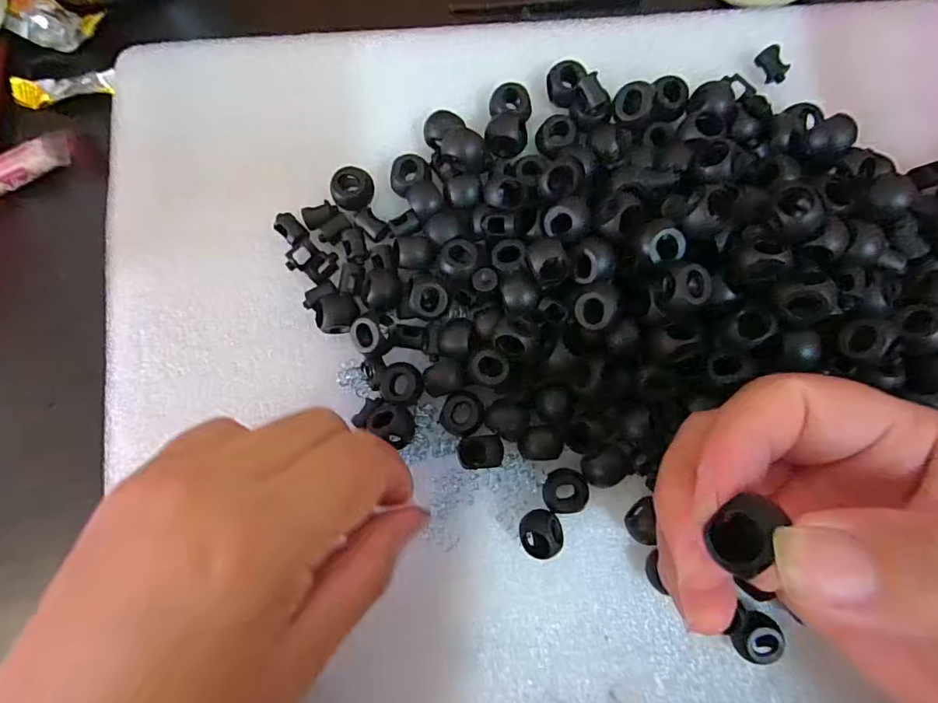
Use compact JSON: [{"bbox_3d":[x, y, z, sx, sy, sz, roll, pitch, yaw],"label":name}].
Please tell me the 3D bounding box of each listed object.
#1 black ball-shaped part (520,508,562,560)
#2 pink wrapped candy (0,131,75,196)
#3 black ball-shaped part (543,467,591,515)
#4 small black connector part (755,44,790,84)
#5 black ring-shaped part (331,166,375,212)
[{"bbox_3d":[0.028,0.070,0.196,0.016,0.016,0.016,-8,85,0],"label":"black ball-shaped part"},{"bbox_3d":[-0.206,-0.083,0.231,0.052,0.011,0.015,-30,85,-2],"label":"pink wrapped candy"},{"bbox_3d":[0.038,0.054,0.197,0.017,0.012,0.018,-3,85,0],"label":"black ball-shaped part"},{"bbox_3d":[0.130,-0.122,0.215,0.010,0.006,0.014,-23,85,-2],"label":"small black connector part"},{"bbox_3d":[-0.049,-0.069,0.217,0.017,0.013,0.016,0,85,0],"label":"black ring-shaped part"}]

